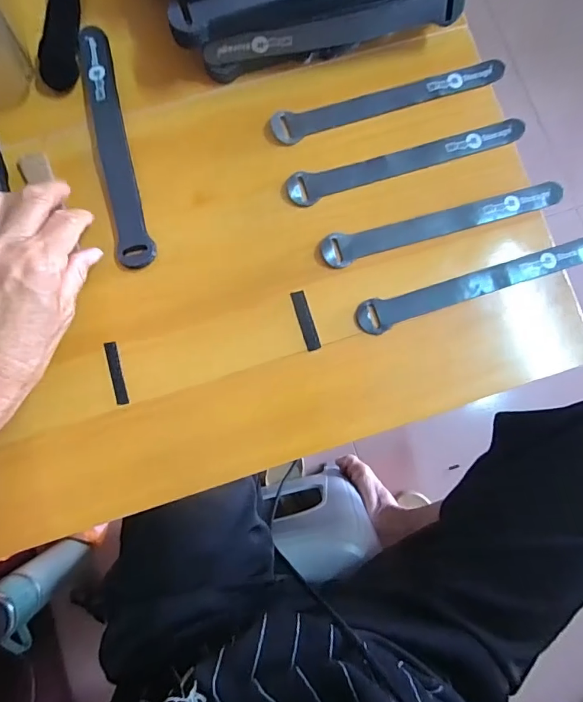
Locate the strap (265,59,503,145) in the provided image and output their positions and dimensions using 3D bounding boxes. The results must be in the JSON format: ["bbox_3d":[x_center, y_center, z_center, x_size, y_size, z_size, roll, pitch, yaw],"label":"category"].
[{"bbox_3d":[0.079,-0.201,0.348,0.192,0.006,0.025,-16,87,-5],"label":"strap"}]

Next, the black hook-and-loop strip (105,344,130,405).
[{"bbox_3d":[-0.129,0.016,0.321,0.009,0.004,0.047,-15,84,-5],"label":"black hook-and-loop strip"}]

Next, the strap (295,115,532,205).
[{"bbox_3d":[0.093,-0.153,0.347,0.195,0.007,0.024,-18,84,-5],"label":"strap"}]

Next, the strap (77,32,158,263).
[{"bbox_3d":[-0.138,-0.162,0.338,0.025,0.007,0.199,-13,83,-4],"label":"strap"}]

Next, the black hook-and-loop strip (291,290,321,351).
[{"bbox_3d":[0.011,-0.024,0.330,0.011,0.004,0.046,-17,84,-5],"label":"black hook-and-loop strip"}]

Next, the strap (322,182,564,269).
[{"bbox_3d":[0.119,-0.100,0.341,0.195,0.009,0.024,-14,84,-5],"label":"strap"}]

